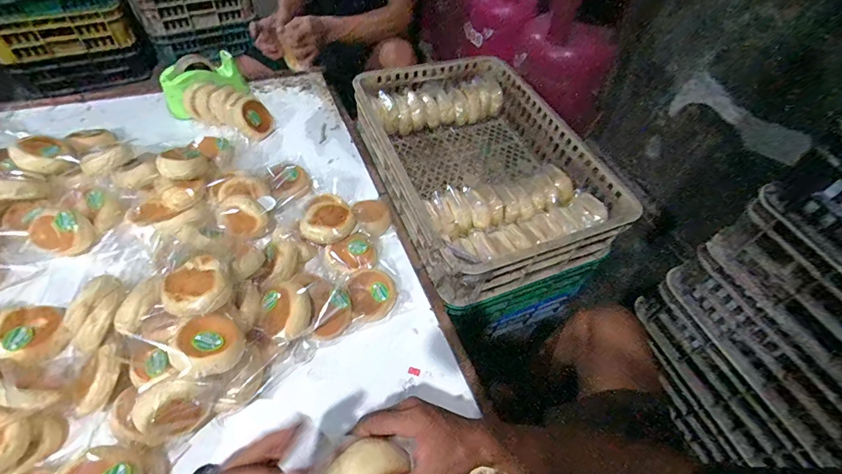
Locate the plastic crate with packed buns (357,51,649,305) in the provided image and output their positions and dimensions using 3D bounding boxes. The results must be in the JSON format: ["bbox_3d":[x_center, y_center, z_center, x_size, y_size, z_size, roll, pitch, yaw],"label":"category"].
[{"bbox_3d":[0.124,-0.179,0.927,0.436,0.142,0.626,-17,56,-18],"label":"plastic crate with packed buns"}]

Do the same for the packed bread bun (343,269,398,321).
[{"bbox_3d":[-0.088,0.104,0.724,0.087,0.049,0.081,3,53,-4],"label":"packed bread bun"}]

